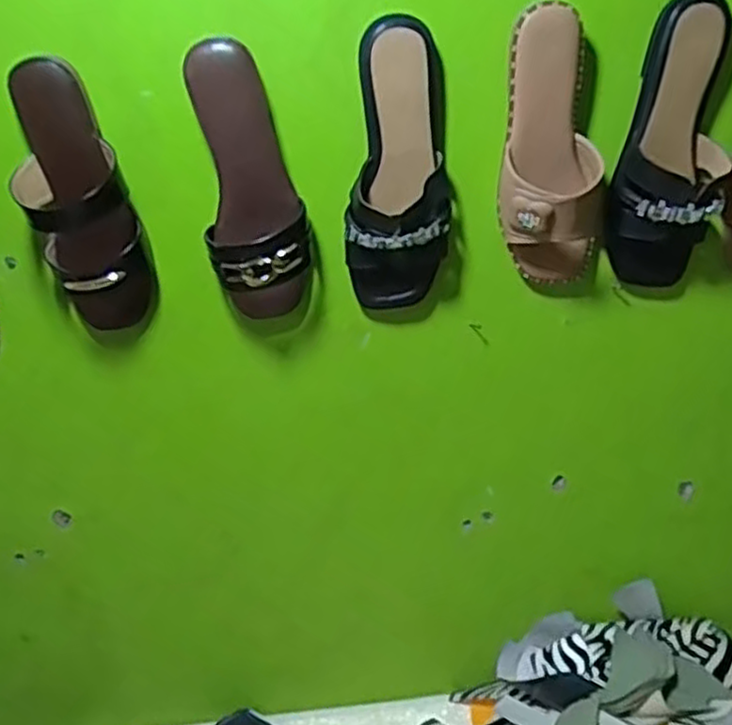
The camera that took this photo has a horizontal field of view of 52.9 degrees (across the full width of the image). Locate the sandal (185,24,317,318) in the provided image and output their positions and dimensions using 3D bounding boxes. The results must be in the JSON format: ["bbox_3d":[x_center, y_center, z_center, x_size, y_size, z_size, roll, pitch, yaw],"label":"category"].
[{"bbox_3d":[-0.100,-0.152,0.656,0.088,0.243,0.051,-7,25,-4],"label":"sandal"}]

